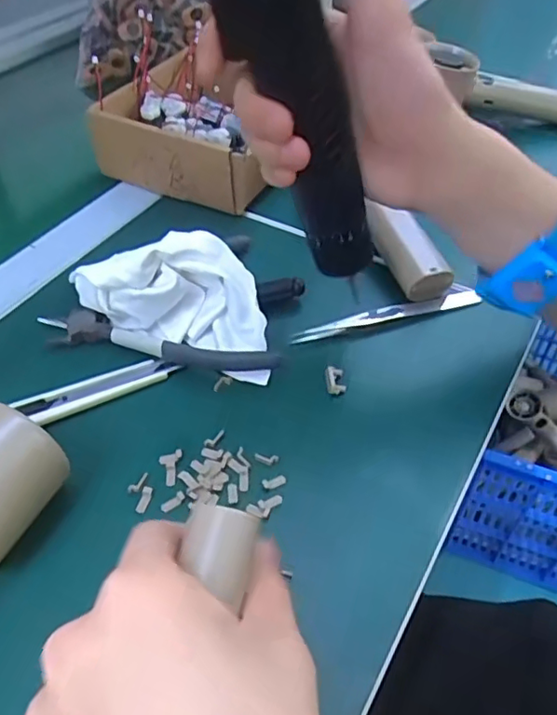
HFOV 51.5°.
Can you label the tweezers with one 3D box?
[{"bbox_3d":[0.068,-0.027,0.367,0.122,0.009,0.015,-13,48,-10],"label":"tweezers"}]

